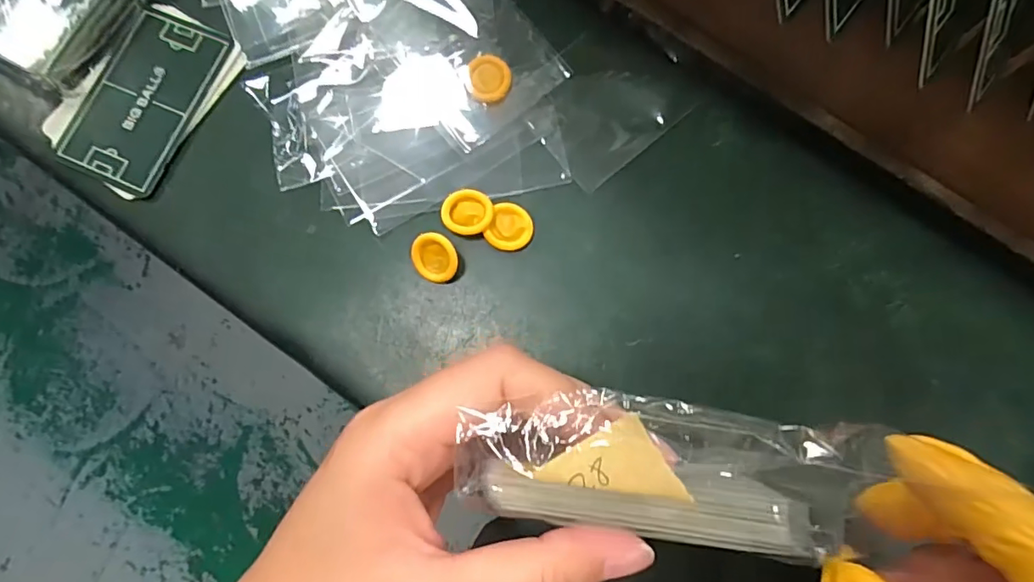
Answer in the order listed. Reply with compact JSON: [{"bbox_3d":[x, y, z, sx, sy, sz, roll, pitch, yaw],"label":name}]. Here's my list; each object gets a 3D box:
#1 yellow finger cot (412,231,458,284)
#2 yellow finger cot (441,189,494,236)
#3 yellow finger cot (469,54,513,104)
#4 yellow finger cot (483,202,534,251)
[{"bbox_3d":[-0.033,-0.014,0.213,0.019,0.004,0.020,11,114,17],"label":"yellow finger cot"},{"bbox_3d":[-0.021,-0.033,0.218,0.021,0.005,0.019,29,83,9],"label":"yellow finger cot"},{"bbox_3d":[-0.012,-0.093,0.229,0.018,0.005,0.019,0,79,4],"label":"yellow finger cot"},{"bbox_3d":[-0.003,-0.026,0.217,0.018,0.004,0.020,21,82,8],"label":"yellow finger cot"}]

